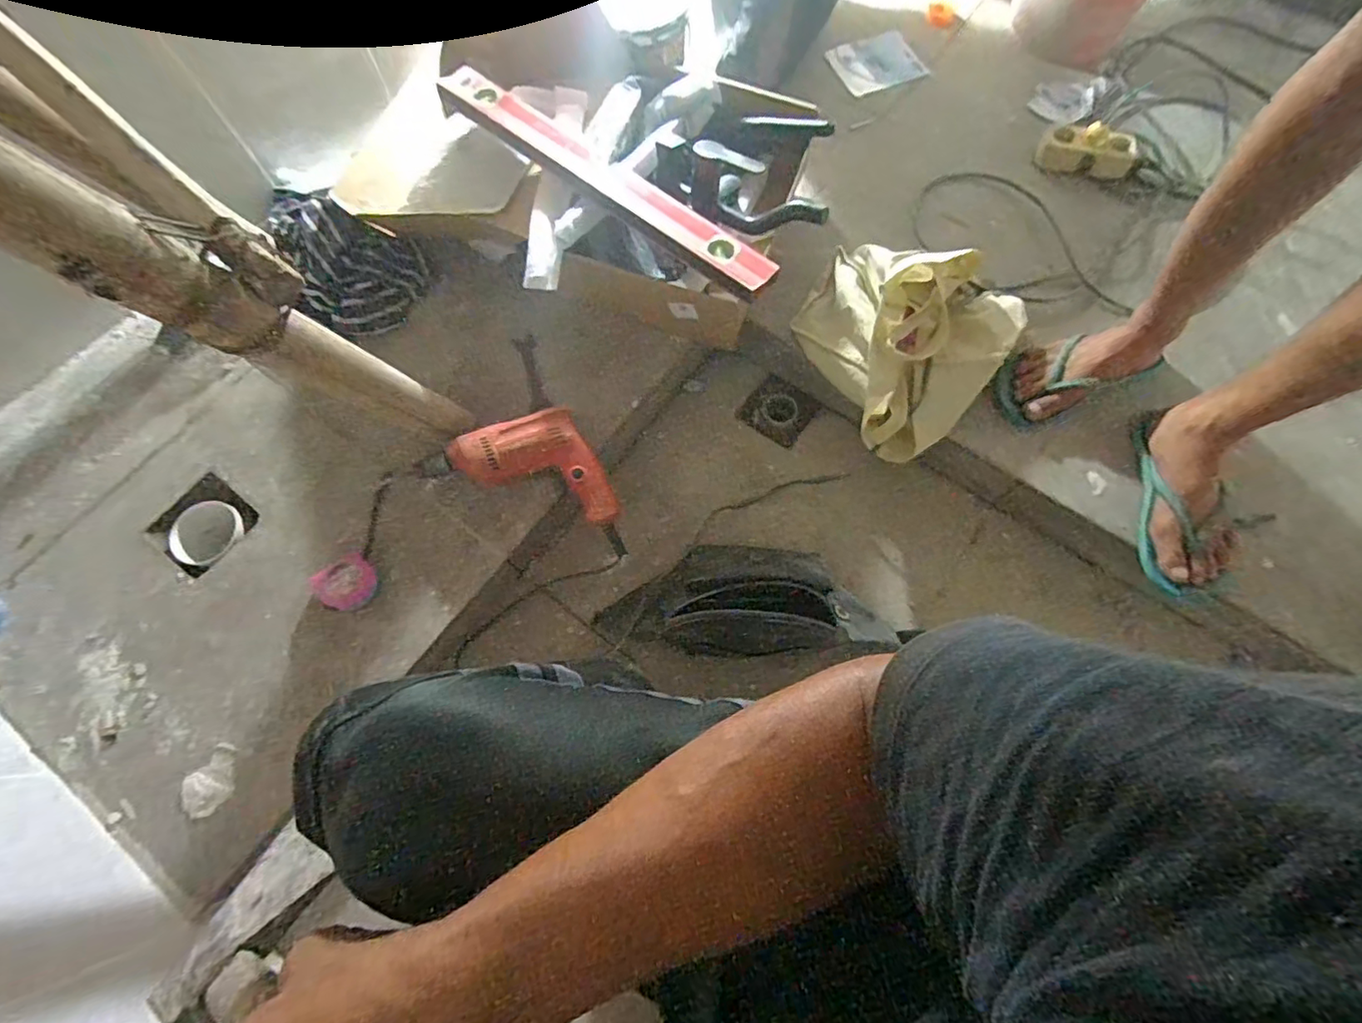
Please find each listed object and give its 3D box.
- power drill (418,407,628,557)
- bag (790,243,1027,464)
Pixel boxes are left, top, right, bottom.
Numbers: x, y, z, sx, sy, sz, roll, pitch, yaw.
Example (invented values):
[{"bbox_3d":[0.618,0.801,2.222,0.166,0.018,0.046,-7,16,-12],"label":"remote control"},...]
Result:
[{"bbox_3d":[-0.183,-0.060,0.805,0.274,0.070,0.149,27,85,-10],"label":"power drill"},{"bbox_3d":[0.335,-0.272,0.826,0.276,0.120,0.300,-28,71,-9],"label":"bag"}]

